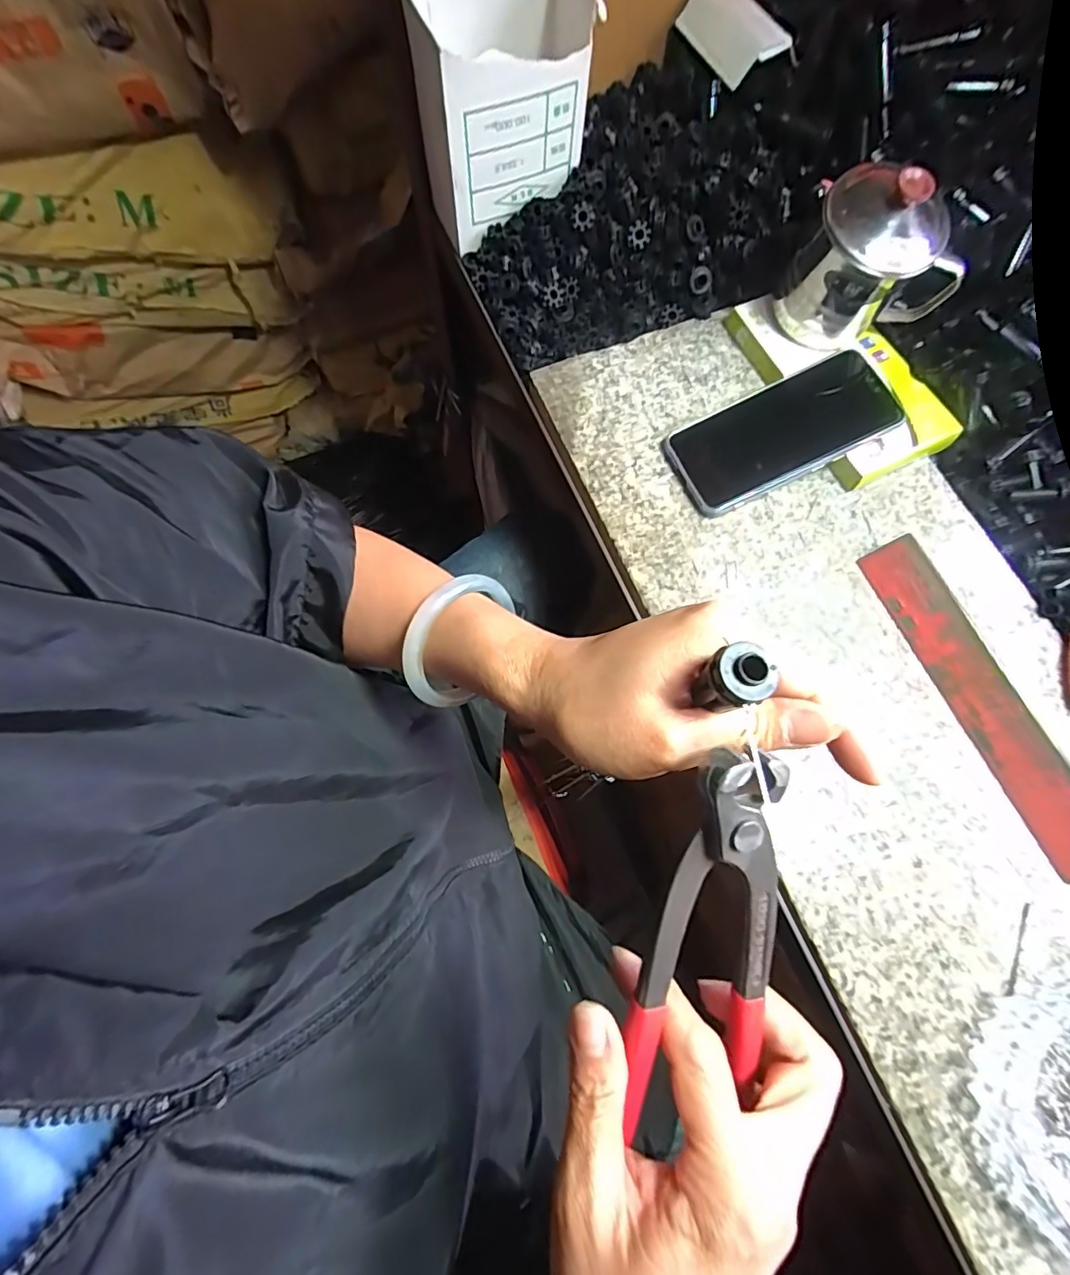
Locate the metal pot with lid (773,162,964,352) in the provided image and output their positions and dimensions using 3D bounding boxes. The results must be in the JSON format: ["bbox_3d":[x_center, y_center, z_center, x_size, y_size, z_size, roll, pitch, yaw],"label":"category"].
[{"bbox_3d":[0.241,-0.267,0.380,0.095,0.102,0.075,-9,73,-4],"label":"metal pot with lid"}]

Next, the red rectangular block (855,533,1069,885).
[{"bbox_3d":[0.289,0.038,0.344,0.028,0.028,0.227,-21,74,-8],"label":"red rectangular block"}]

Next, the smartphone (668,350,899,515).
[{"bbox_3d":[0.180,-0.152,0.394,0.153,0.011,0.075,-26,74,5],"label":"smartphone"}]

